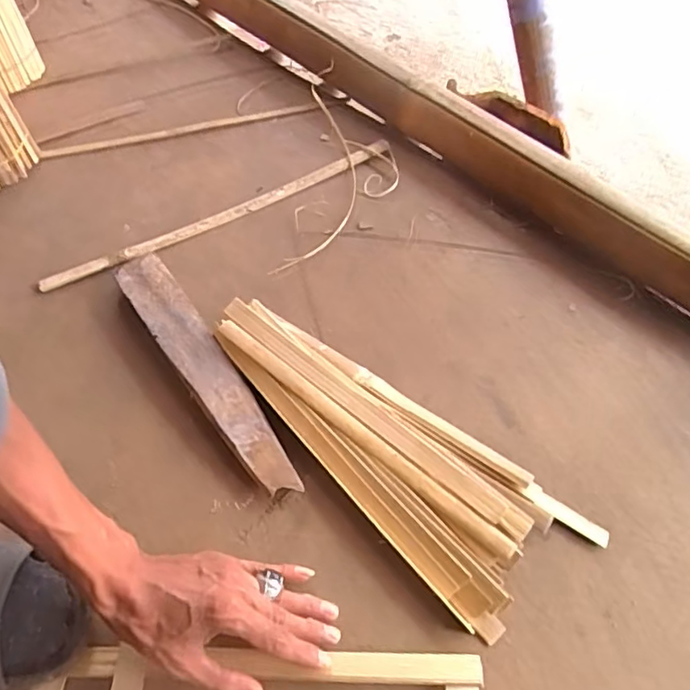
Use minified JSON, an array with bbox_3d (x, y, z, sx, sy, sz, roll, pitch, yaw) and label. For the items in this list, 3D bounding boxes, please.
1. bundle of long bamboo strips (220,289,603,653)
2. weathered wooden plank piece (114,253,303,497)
[{"bbox_3d":[0.028,0.080,0.549,0.138,0.035,0.385,-39,65,-25],"label":"bundle of long bamboo strips"},{"bbox_3d":[-0.150,0.021,0.596,0.052,0.029,0.327,-29,61,-20],"label":"weathered wooden plank piece"}]

